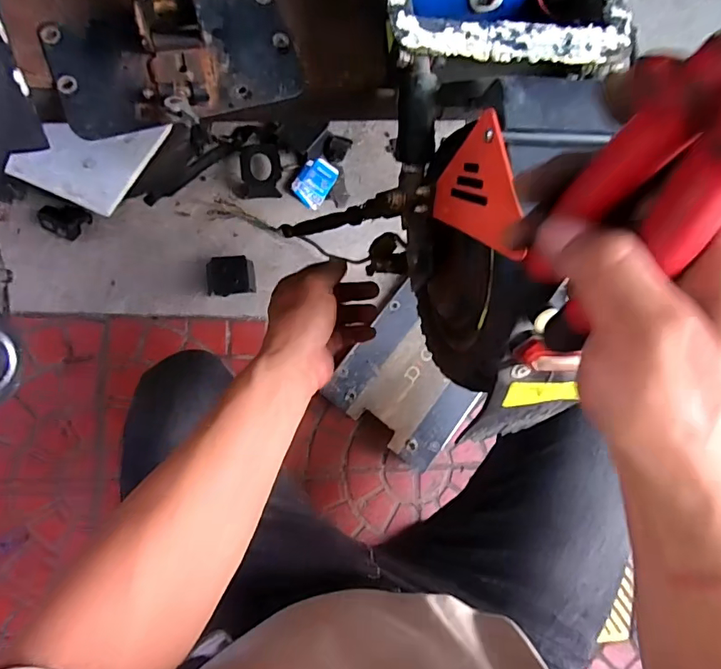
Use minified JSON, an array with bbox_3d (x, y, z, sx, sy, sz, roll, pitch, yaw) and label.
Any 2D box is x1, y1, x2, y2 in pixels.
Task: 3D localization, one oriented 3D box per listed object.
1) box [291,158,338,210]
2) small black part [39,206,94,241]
[{"bbox_3d":[-0.080,-0.266,0.830,0.056,0.018,0.083,32,82,-5],"label":"box"},{"bbox_3d":[-0.461,-0.178,0.747,0.061,0.028,0.051,22,83,-6],"label":"small black part"}]

